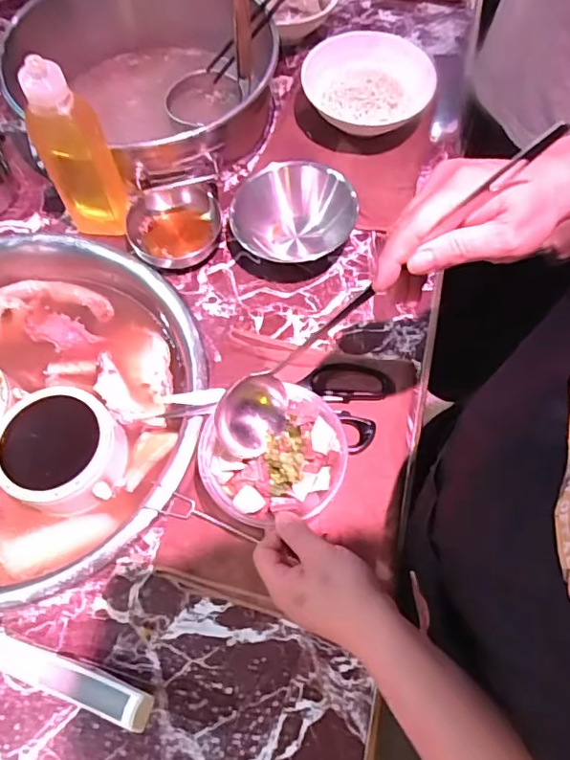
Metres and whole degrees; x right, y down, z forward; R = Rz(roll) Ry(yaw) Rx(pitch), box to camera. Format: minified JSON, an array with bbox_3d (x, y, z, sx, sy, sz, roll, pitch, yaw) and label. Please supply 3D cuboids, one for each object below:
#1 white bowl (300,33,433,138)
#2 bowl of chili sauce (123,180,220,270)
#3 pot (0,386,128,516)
[{"bbox_3d":[0.111,-0.387,0.740,0.145,0.084,0.156,0,66,0],"label":"white bowl"},{"bbox_3d":[-0.135,-0.193,0.678,0.115,0.049,0.105,0,66,0],"label":"bowl of chili sauce"},{"bbox_3d":[-0.243,0.075,0.599,0.125,0.061,0.128,0,66,0],"label":"pot"}]

